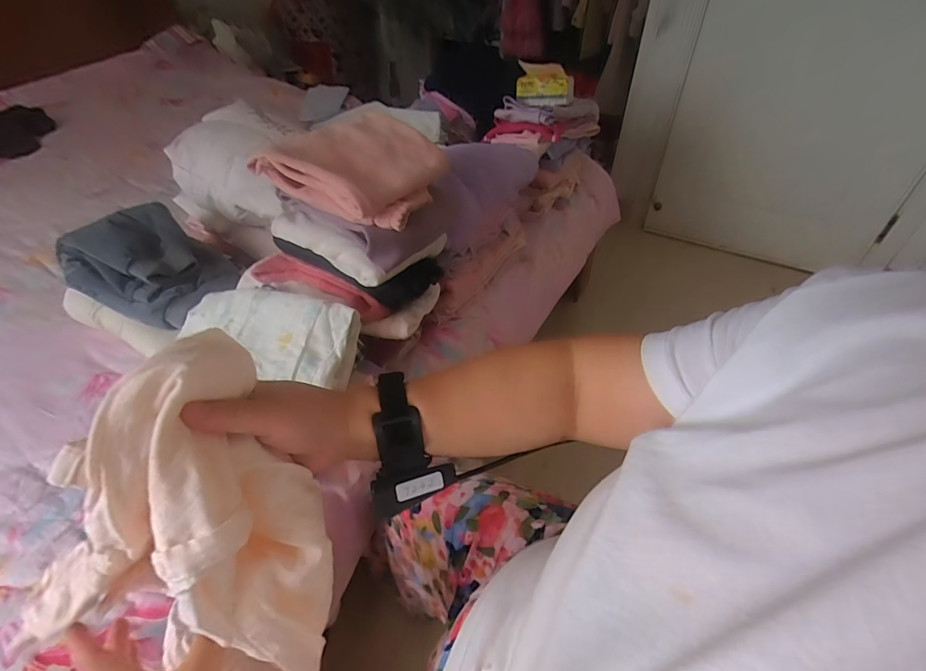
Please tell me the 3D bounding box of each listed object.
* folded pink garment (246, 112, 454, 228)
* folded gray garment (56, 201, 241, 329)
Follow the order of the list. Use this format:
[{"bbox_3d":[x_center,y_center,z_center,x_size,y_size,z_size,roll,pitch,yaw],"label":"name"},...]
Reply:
[{"bbox_3d":[-0.134,-0.232,0.617,0.179,0.079,0.209,15,45,14],"label":"folded pink garment"},{"bbox_3d":[-0.543,-0.131,0.770,0.306,0.106,0.175,18,46,17],"label":"folded gray garment"}]

